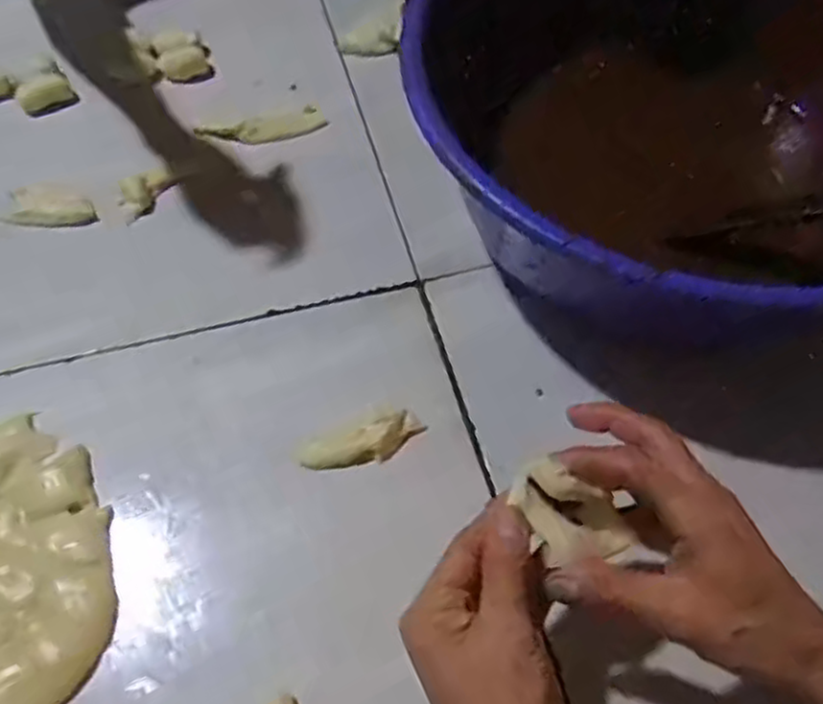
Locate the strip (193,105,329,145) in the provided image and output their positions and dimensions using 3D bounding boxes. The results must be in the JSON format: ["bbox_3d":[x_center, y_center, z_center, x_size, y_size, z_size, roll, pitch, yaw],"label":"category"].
[{"bbox_3d":[-0.135,-0.205,0.668,0.112,0.005,0.032,-18,62,-12],"label":"strip"}]

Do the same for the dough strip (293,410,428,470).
[{"bbox_3d":[-0.036,0.064,0.506,0.088,0.024,0.025,-12,61,-9],"label":"dough strip"}]

